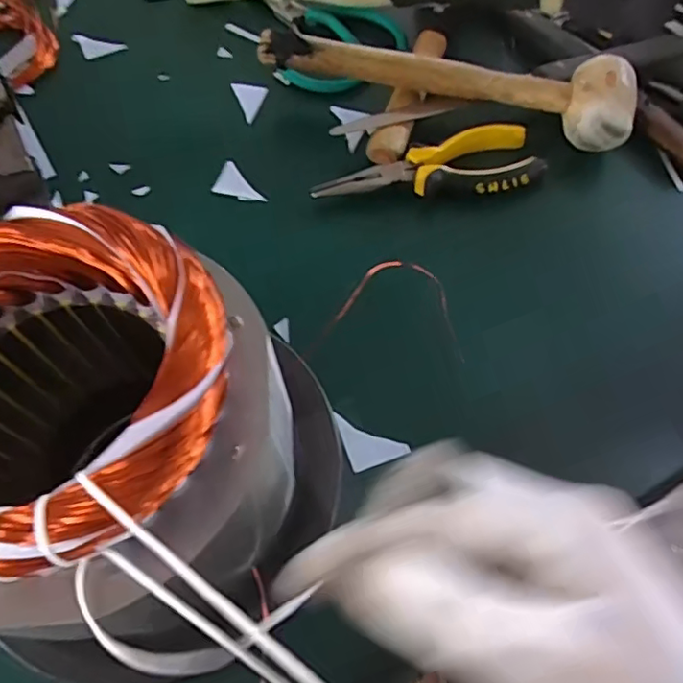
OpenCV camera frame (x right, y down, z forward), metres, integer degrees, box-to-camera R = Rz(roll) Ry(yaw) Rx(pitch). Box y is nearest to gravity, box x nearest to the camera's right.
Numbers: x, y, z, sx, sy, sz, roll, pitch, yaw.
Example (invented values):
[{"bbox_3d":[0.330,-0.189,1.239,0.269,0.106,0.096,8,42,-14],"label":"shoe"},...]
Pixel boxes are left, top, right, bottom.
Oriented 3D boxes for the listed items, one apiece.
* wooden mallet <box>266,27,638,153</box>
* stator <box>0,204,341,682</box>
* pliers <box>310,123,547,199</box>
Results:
[{"bbox_3d":[0.073,-0.188,0.433,0.264,0.047,0.058,13,63,10],"label":"wooden mallet"},{"bbox_3d":[-0.078,0.052,0.247,0.150,0.158,0.140,-2,61,3],"label":"stator"},{"bbox_3d":[0.060,-0.120,0.409,0.156,0.020,0.050,-5,61,1],"label":"pliers"}]

